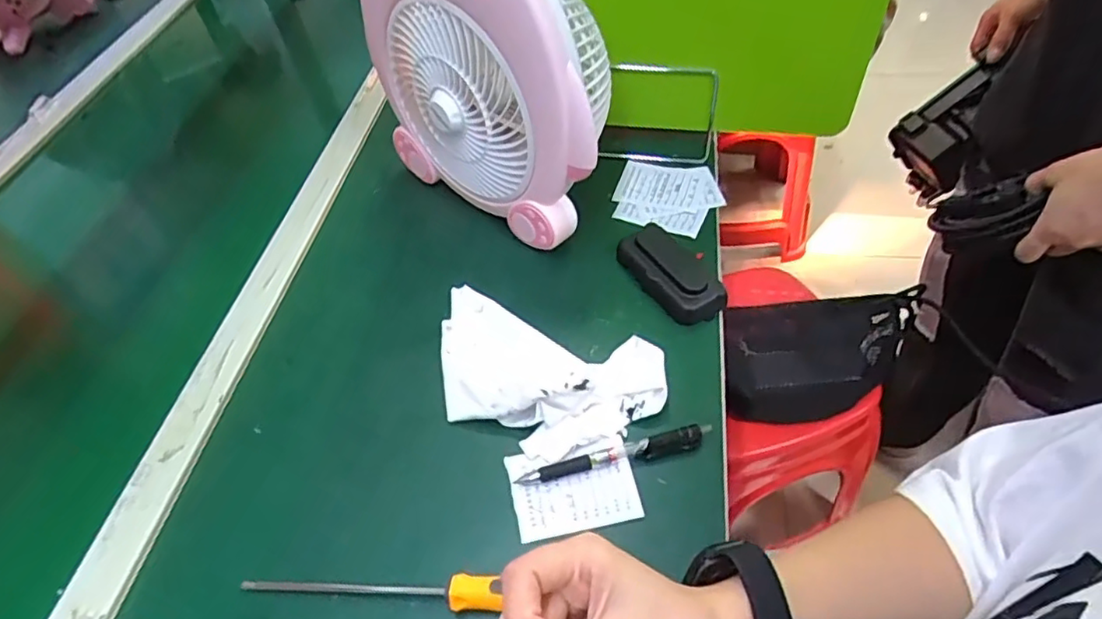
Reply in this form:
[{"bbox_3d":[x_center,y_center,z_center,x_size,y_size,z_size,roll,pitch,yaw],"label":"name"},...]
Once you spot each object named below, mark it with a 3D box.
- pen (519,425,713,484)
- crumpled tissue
[{"bbox_3d":[0.048,0.107,0.453,0.142,0.009,0.016,-13,51,-4],"label":"pen"},{"bbox_3d":[-0.012,0.043,0.491,0.197,0.042,0.119,16,55,18],"label":"crumpled tissue"}]

